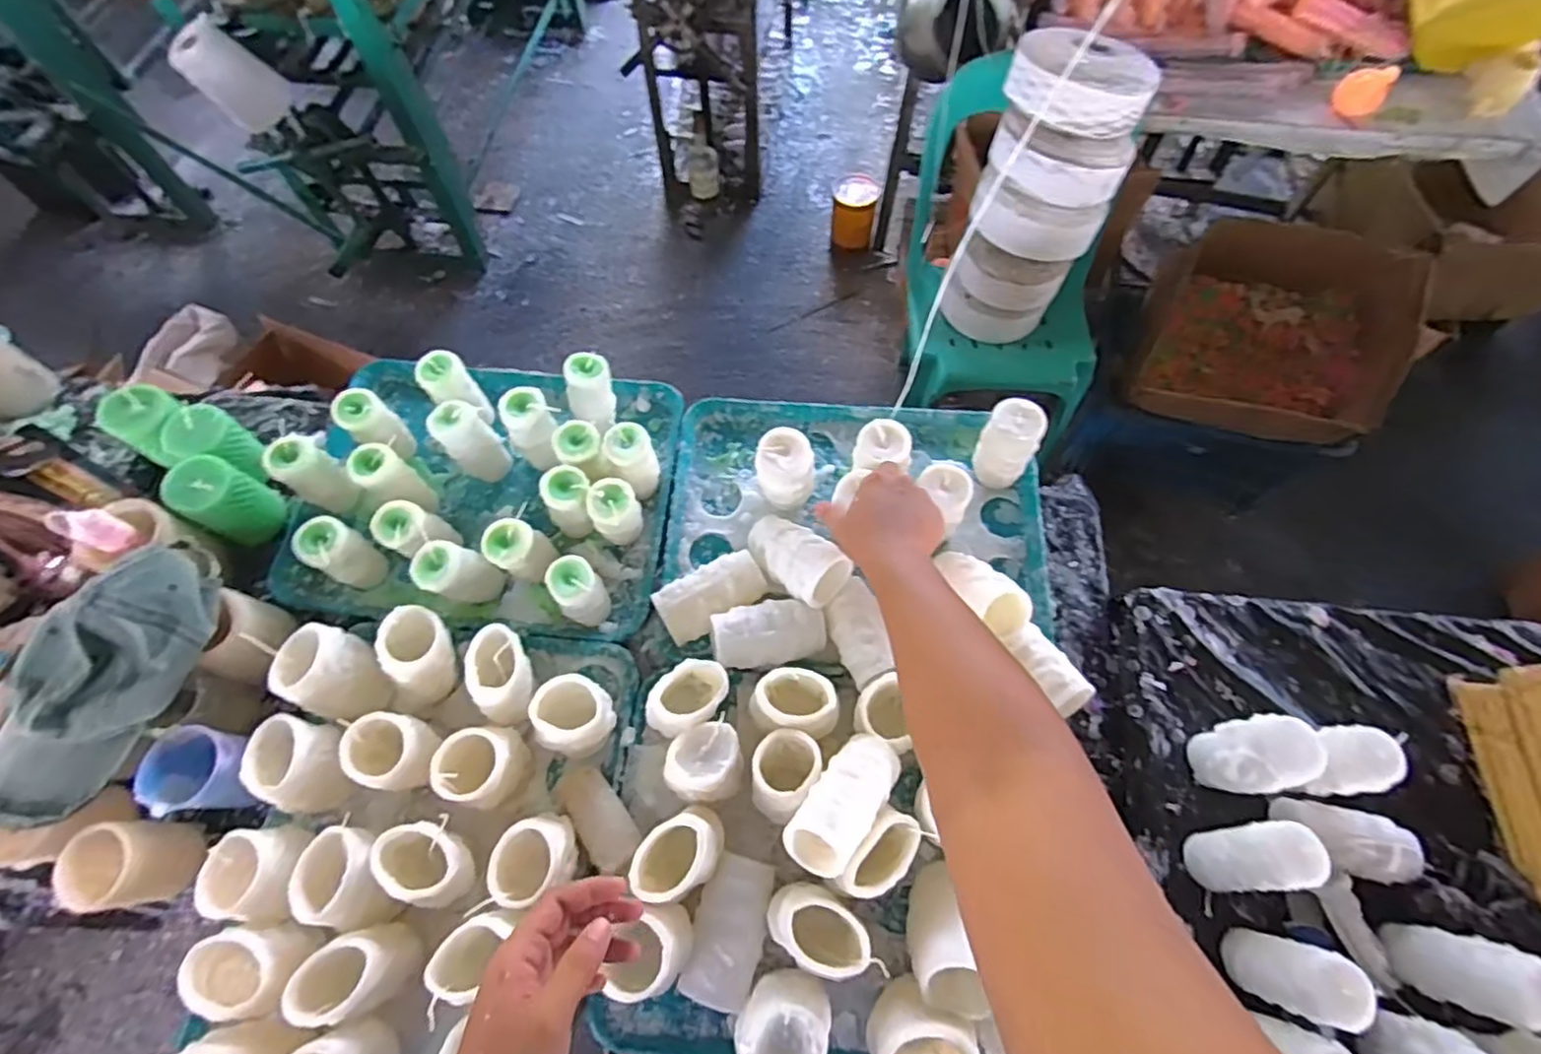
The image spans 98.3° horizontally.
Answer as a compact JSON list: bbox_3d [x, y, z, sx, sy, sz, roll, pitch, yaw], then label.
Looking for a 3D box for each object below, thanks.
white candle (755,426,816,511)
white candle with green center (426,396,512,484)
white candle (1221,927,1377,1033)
[{"bbox_3d":[0.017,-0.059,0.772,0.063,0.105,0.060,0,66,0],"label":"white candle"},{"bbox_3d":[-0.352,-0.099,0.786,0.057,0.103,0.056,-41,71,-16],"label":"white candle with green center"},{"bbox_3d":[0.418,0.361,0.531,0.055,0.093,0.053,21,68,10],"label":"white candle"}]

